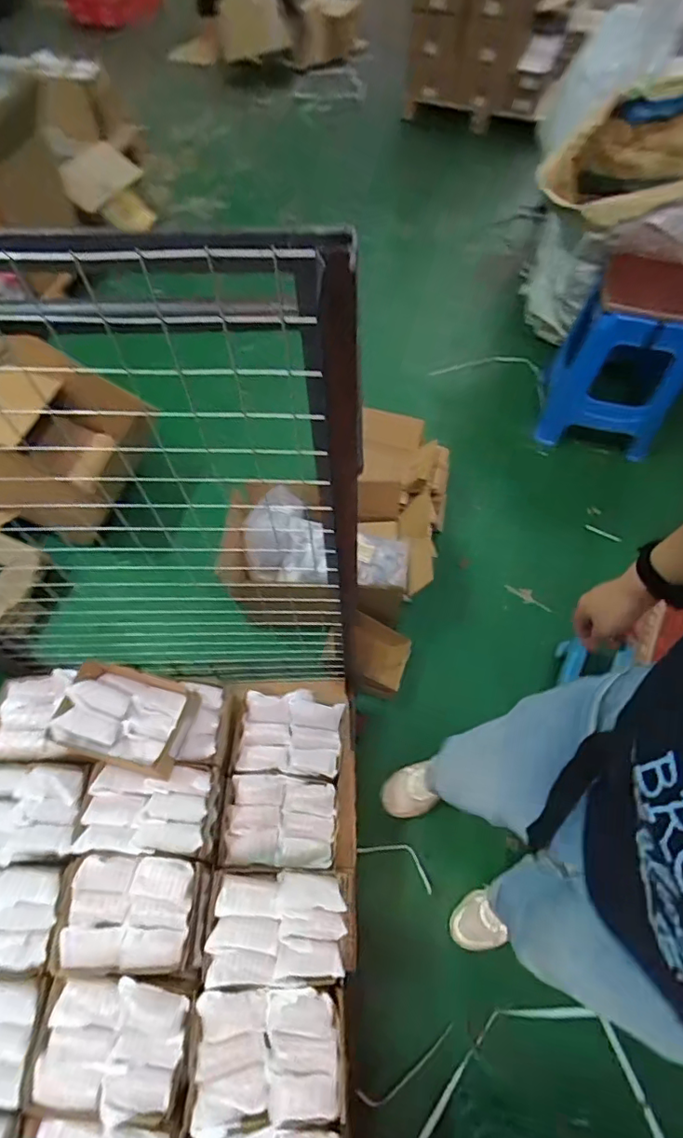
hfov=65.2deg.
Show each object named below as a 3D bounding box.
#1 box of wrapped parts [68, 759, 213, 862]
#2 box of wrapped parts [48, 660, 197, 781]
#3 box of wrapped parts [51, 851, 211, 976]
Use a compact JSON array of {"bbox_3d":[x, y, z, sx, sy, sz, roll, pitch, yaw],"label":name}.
[{"bbox_3d":[-0.332,0.423,0.936,0.217,0.078,0.143,1,60,1],"label":"box of wrapped parts"},{"bbox_3d":[-0.377,0.258,0.942,0.218,0.096,0.158,14,61,8],"label":"box of wrapped parts"},{"bbox_3d":[-0.334,0.556,0.868,0.230,0.106,0.163,4,60,2],"label":"box of wrapped parts"}]

